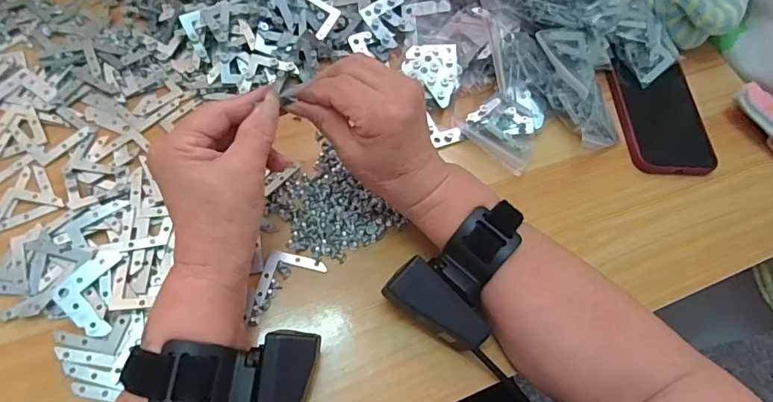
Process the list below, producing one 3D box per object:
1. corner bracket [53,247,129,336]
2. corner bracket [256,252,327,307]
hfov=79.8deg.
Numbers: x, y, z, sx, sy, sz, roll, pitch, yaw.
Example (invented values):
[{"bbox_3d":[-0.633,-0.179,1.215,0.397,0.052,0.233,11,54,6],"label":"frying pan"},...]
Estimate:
[{"bbox_3d":[-0.188,0.059,0.305,0.044,0.005,0.046,41,65,13],"label":"corner bracket"},{"bbox_3d":[-0.073,0.049,0.331,0.051,0.004,0.030,-27,70,-20],"label":"corner bracket"}]

